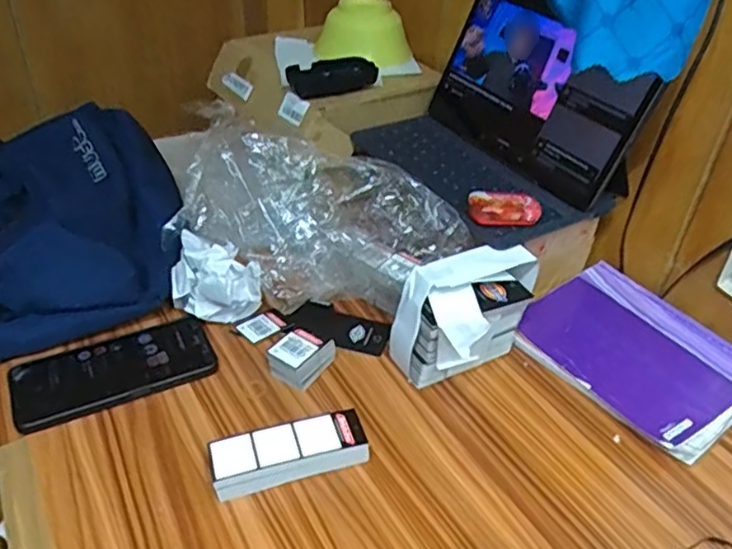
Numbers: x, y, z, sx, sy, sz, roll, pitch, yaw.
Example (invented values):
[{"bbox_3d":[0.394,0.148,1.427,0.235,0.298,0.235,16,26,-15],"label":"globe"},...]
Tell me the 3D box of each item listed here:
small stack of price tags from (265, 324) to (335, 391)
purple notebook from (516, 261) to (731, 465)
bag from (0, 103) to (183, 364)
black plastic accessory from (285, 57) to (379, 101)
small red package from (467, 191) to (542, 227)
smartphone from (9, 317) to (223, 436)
[{"bbox_3d":[-0.060,0.076,0.575,0.040,0.034,0.052,26,43,28],"label":"small stack of price tags"},{"bbox_3d":[0.260,0.075,0.605,0.152,0.030,0.202,-23,44,-31],"label":"purple notebook"},{"bbox_3d":[-0.426,-0.047,0.648,0.430,0.109,0.311,-8,38,-15],"label":"bag"},{"bbox_3d":[-0.043,-0.242,0.764,0.108,0.031,0.056,-22,43,-30],"label":"black plastic accessory"},{"bbox_3d":[0.134,-0.064,0.606,0.070,0.022,0.038,2,37,-2],"label":"small red package"},{"bbox_3d":[-0.228,0.087,0.568,0.168,0.012,0.085,-16,41,-23],"label":"smartphone"}]

